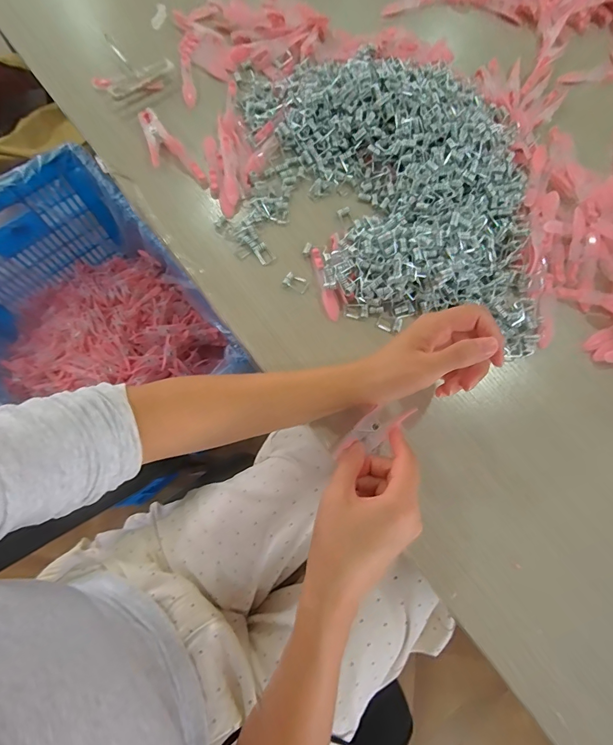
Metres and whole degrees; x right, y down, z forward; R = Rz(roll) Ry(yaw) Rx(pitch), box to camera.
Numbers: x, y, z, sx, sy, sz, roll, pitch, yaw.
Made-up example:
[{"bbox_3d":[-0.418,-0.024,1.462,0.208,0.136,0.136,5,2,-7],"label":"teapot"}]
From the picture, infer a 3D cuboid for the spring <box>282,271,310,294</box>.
[{"bbox_3d":[-0.011,-0.090,0.382,0.024,0.004,0.017,28,76,7],"label":"spring"}]

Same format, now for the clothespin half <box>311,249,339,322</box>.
[{"bbox_3d":[0.018,-0.089,0.378,0.014,0.010,0.079,-15,75,-5],"label":"clothespin half"}]

